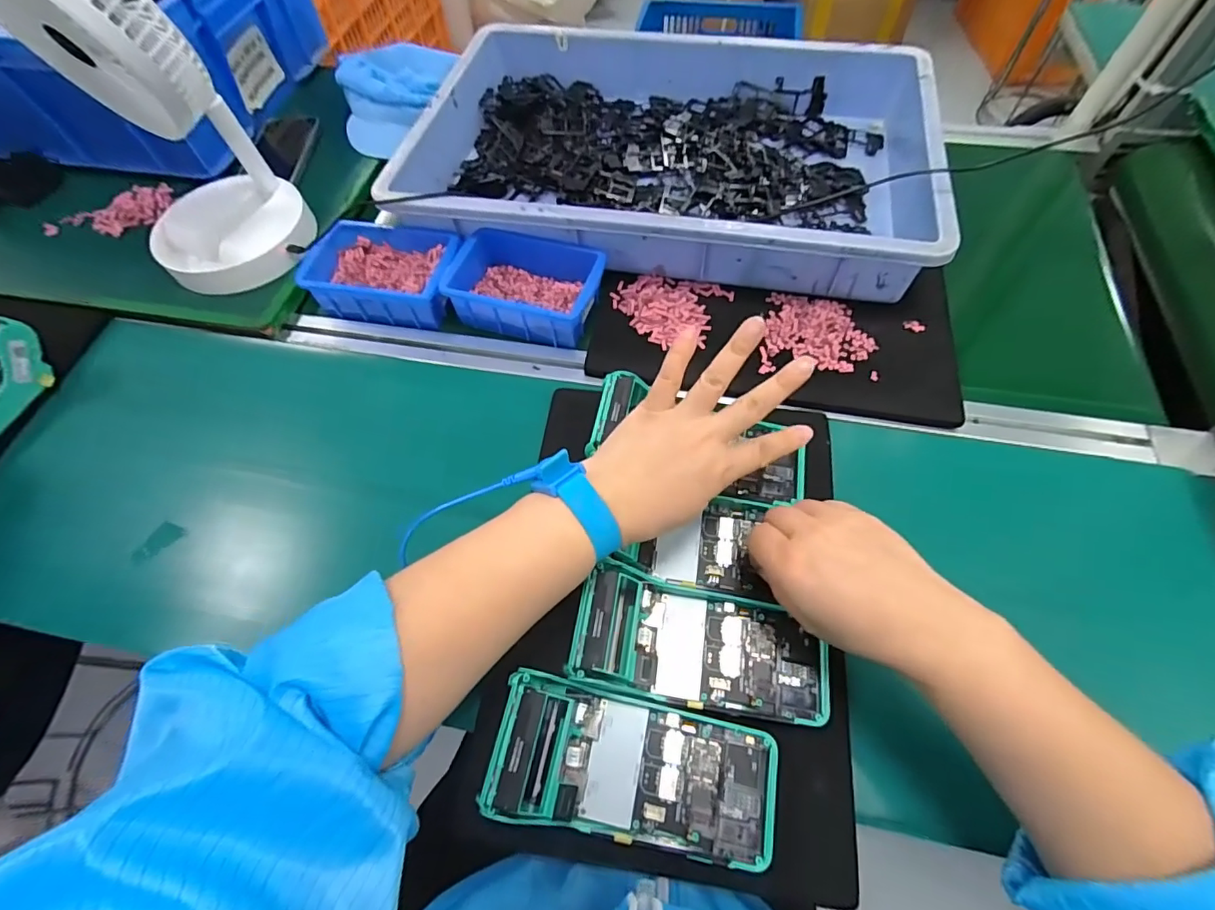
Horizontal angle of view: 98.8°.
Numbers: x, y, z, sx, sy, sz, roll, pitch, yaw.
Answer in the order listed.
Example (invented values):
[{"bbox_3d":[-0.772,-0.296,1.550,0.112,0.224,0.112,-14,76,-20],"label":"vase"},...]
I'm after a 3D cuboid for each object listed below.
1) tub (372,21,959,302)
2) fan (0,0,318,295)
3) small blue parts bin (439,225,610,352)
[{"bbox_3d":[0.072,-0.340,0.586,0.538,0.080,0.344,9,63,8],"label":"tub"},{"bbox_3d":[-0.413,-0.304,0.466,0.155,0.281,0.153,41,71,21],"label":"fan"},{"bbox_3d":[-0.082,-0.177,0.537,0.149,0.045,0.107,18,64,12],"label":"small blue parts bin"}]

